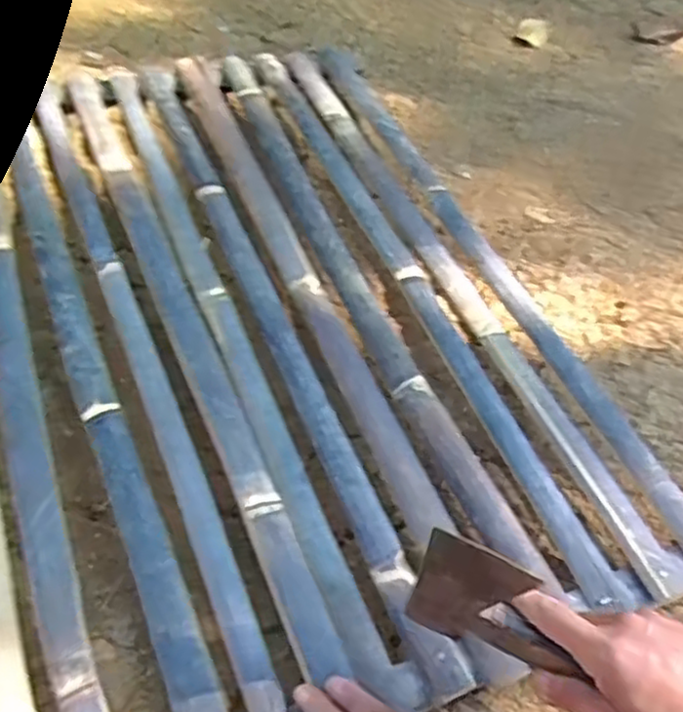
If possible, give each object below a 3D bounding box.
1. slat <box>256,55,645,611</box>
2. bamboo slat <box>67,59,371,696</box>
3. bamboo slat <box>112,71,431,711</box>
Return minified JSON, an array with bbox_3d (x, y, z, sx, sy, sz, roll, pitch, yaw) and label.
[{"bbox_3d":[0.067,-0.124,0.836,0.053,0.025,0.870,-15,53,-17],"label":"slat"},{"bbox_3d":[-0.178,-0.076,0.770,0.050,0.007,0.844,-17,53,-19],"label":"bamboo slat"},{"bbox_3d":[-0.134,-0.067,0.774,0.045,0.019,0.883,-16,53,-18],"label":"bamboo slat"}]

